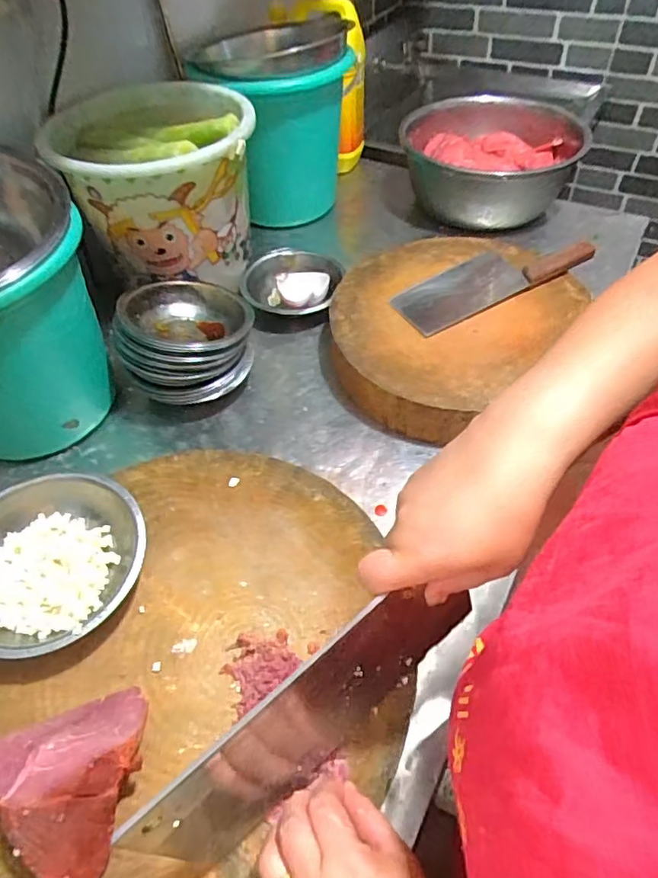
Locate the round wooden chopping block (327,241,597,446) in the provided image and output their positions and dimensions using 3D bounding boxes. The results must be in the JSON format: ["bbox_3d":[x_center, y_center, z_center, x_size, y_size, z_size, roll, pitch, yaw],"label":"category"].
[{"bbox_3d":[0.168,-0.167,0.787,0.301,0.090,0.368,36,61,29],"label":"round wooden chopping block"}]

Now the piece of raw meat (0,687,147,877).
[{"bbox_3d":[-0.168,0.227,0.377,0.105,0.064,0.100,31,58,26],"label":"piece of raw meat"}]

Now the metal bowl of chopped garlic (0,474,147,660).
[{"bbox_3d":[-0.245,0.110,0.478,0.148,0.060,0.163,10,51,12],"label":"metal bowl of chopped garlic"}]

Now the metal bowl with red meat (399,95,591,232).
[{"bbox_3d":[0.305,-0.541,1.052,0.321,0.135,0.379,11,52,12],"label":"metal bowl with red meat"}]

